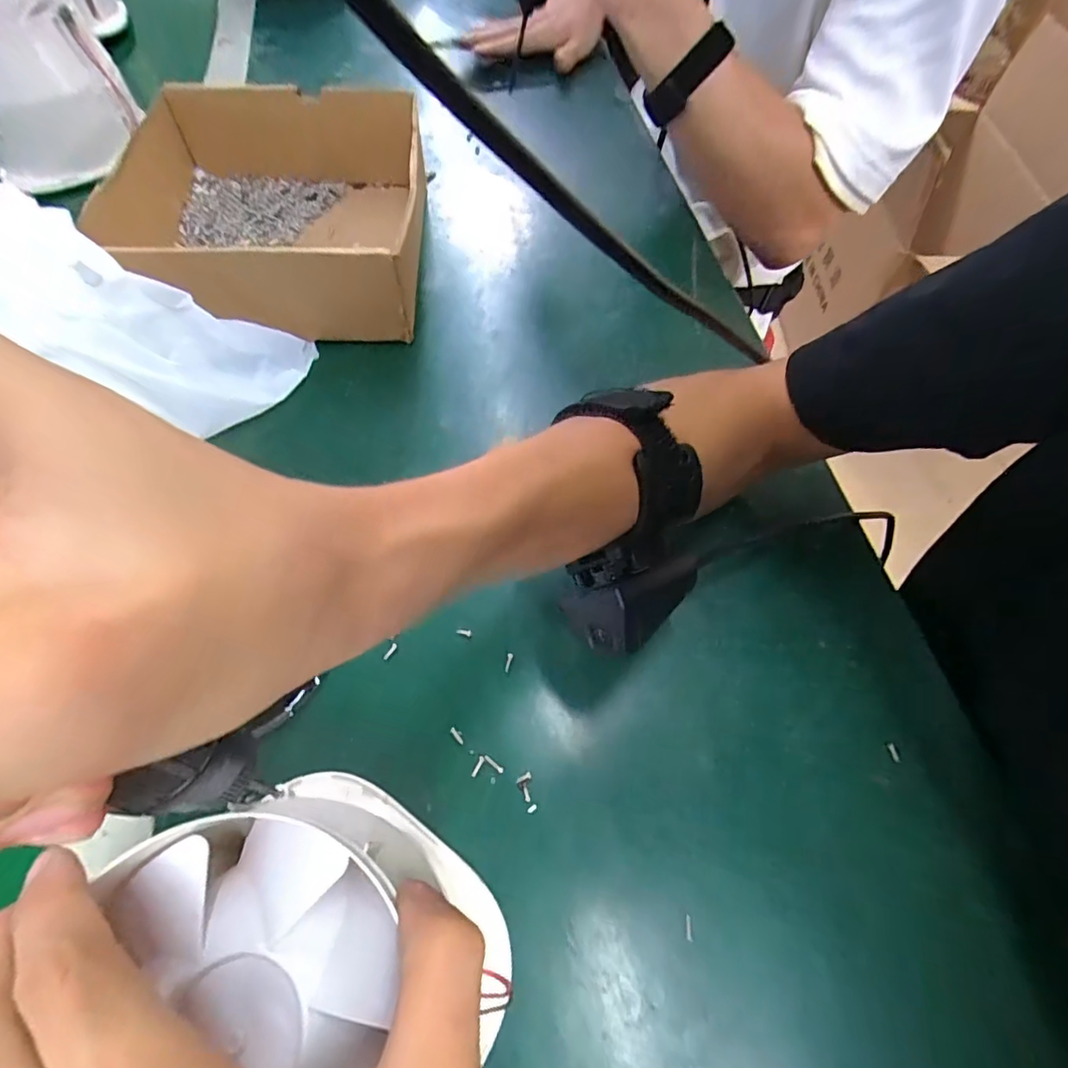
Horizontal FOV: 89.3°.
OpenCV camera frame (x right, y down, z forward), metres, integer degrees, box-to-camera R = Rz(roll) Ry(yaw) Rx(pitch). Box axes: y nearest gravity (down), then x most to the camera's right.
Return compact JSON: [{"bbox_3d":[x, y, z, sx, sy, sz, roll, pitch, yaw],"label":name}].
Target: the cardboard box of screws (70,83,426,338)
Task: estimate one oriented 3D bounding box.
[{"bbox_3d":[-0.185,-0.243,0.401,0.202,0.069,0.212,-2,63,-3],"label":"cardboard box of screws"}]

